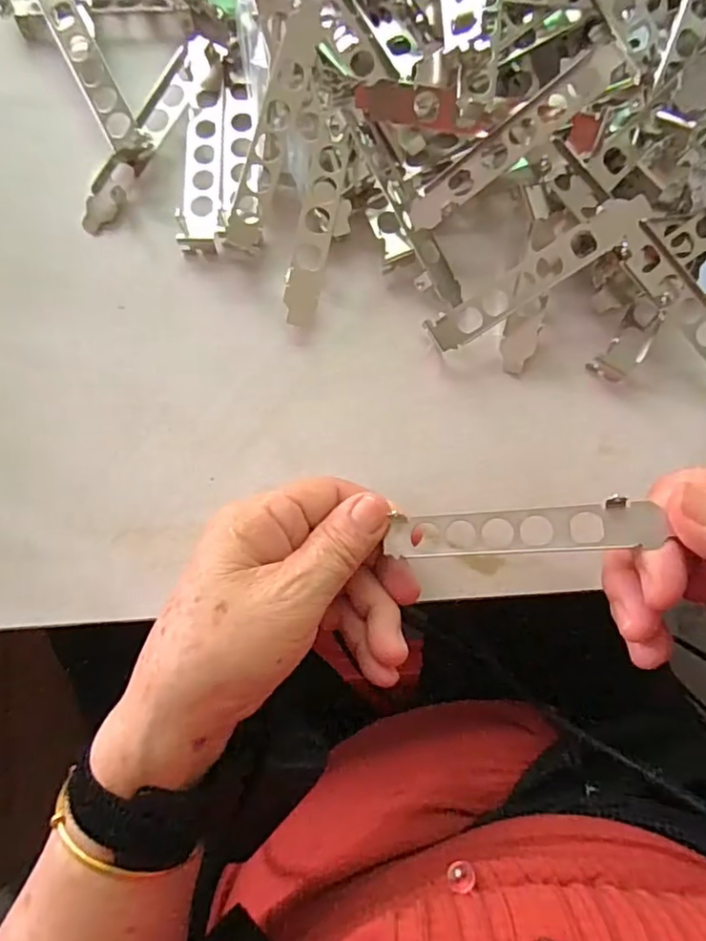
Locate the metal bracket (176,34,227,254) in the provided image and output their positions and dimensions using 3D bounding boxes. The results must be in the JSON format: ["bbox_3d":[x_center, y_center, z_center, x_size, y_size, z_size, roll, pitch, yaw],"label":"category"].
[{"bbox_3d":[-0.080,-0.173,0.295,0.023,0.018,0.109,2,86,0],"label":"metal bracket"}]

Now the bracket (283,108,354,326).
[{"bbox_3d":[-0.018,-0.128,0.287,0.019,0.005,0.105,13,95,-10],"label":"bracket"}]

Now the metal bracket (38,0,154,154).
[{"bbox_3d":[-0.142,-0.217,0.297,0.020,0.018,0.120,-30,87,-2],"label":"metal bracket"}]

